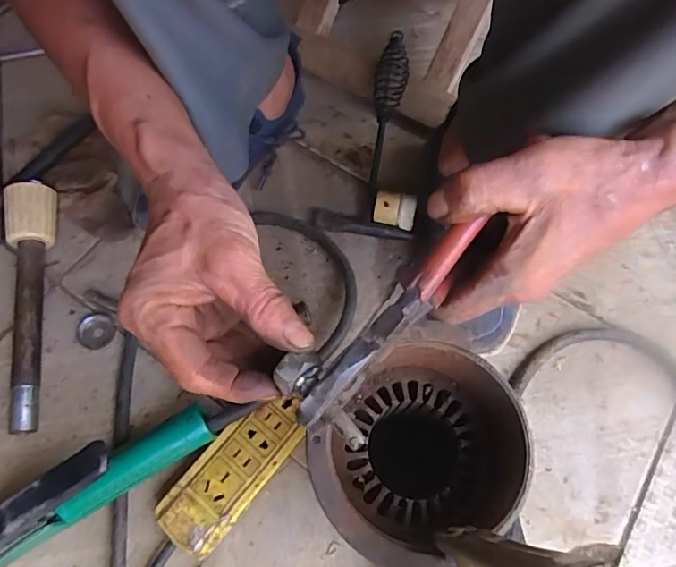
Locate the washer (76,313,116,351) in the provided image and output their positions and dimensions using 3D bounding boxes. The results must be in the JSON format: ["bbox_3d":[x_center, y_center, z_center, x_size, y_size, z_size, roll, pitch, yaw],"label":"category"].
[{"bbox_3d":[-0.245,0.048,0.508,0.039,0.008,0.035,19,67,7],"label":"washer"}]

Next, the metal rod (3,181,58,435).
[{"bbox_3d":[-0.315,0.015,0.500,0.045,0.048,0.258,-6,66,-4],"label":"metal rod"}]

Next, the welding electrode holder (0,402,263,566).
[{"bbox_3d":[-0.207,0.167,0.411,0.278,0.093,0.031,-29,70,-13],"label":"welding electrode holder"}]

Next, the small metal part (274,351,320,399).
[{"bbox_3d":[-0.021,0.046,0.256,0.022,0.009,0.020,0,66,-1],"label":"small metal part"}]

